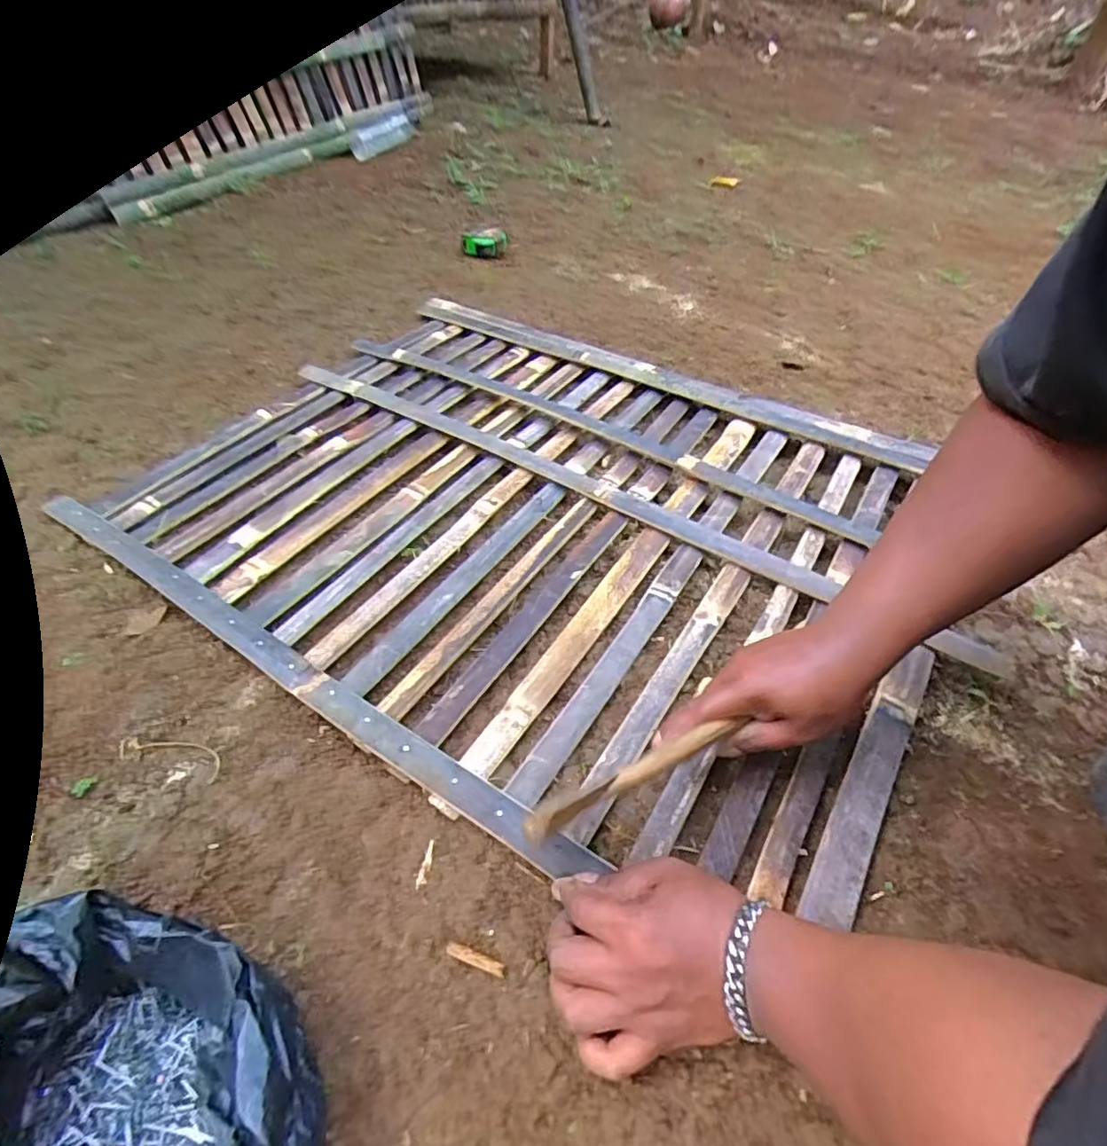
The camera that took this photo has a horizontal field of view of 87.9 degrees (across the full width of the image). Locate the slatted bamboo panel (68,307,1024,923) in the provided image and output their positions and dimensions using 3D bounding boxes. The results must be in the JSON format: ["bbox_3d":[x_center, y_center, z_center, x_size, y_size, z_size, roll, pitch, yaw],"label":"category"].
[{"bbox_3d":[-0.020,-0.082,0.656,0.837,0.045,0.631,28,54,21],"label":"slatted bamboo panel"}]

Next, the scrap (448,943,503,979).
[{"bbox_3d":[-0.052,0.255,0.379,0.041,0.006,0.008,18,51,13],"label":"scrap"}]

